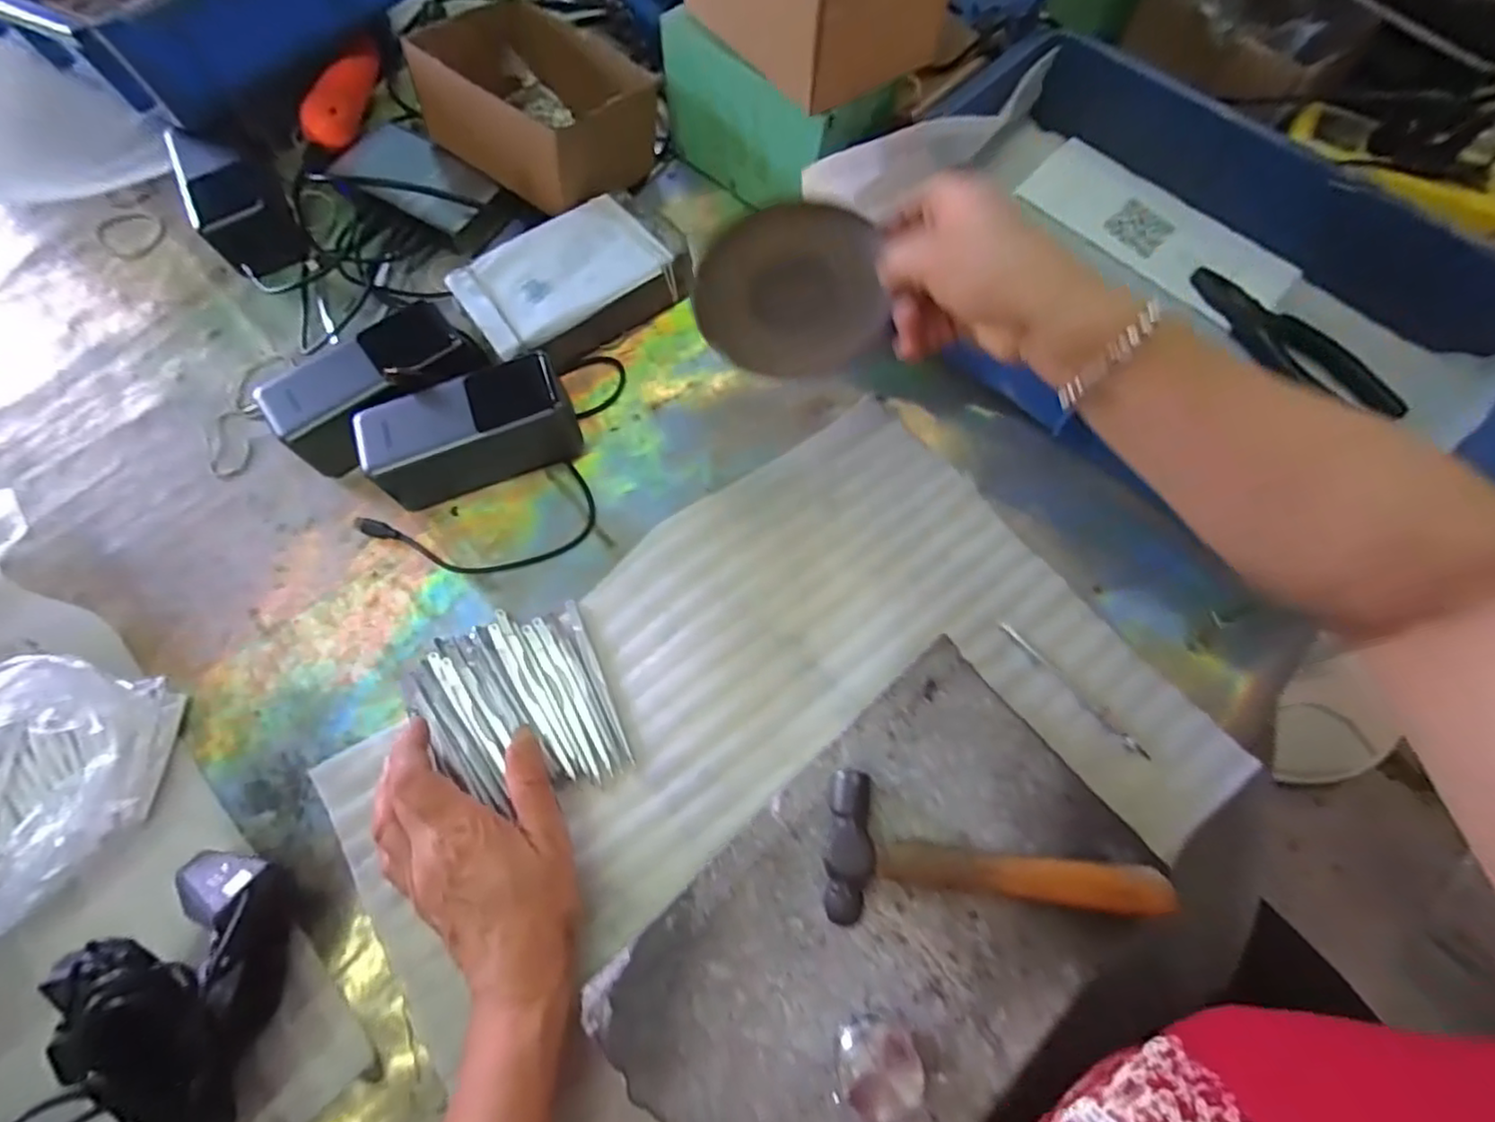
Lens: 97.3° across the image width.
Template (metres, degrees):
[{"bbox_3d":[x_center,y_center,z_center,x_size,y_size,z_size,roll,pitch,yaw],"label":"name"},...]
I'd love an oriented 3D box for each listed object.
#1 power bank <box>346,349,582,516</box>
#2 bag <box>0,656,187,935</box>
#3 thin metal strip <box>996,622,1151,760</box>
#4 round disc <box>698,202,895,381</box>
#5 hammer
[{"bbox_3d":[-0.180,-0.086,0.433,0.129,0.053,0.058,-20,69,-7],"label":"power bank"},{"bbox_3d":[-0.400,0.124,0.359,0.122,0.047,0.140,14,69,6],"label":"bag"},{"bbox_3d":[0.194,0.076,0.392,0.006,0.004,0.108,-39,73,-14],"label":"thin metal strip"},{"bbox_3d":[0.024,-0.158,0.381,0.103,0.008,0.105,-1,79,6],"label":"round disc"},{"bbox_3d":[0.113,0.141,0.302,0.152,0.019,0.060,8,68,4],"label":"hammer"}]

